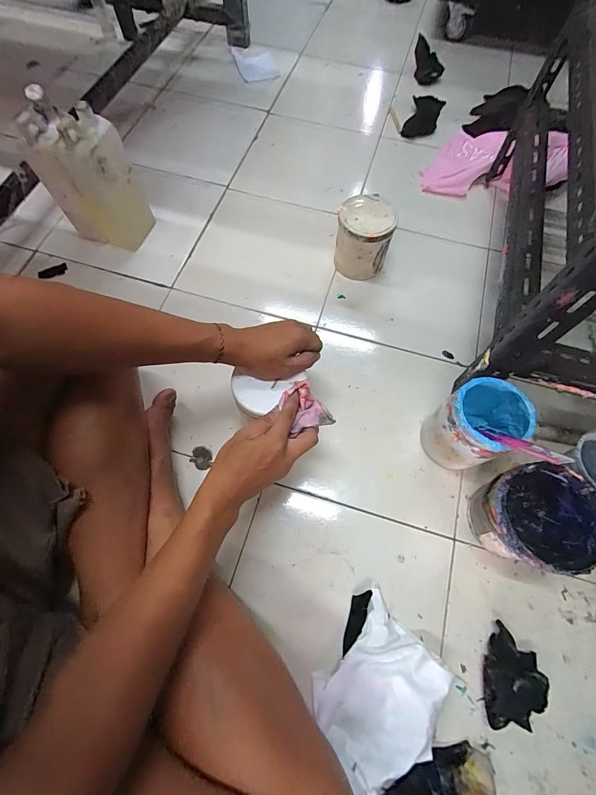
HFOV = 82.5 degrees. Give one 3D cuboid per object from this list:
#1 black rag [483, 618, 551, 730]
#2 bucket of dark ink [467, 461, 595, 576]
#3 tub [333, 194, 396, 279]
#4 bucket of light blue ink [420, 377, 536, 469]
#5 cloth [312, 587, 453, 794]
[{"bbox_3d":[0.271,0.352,0.426,0.068,0.041,0.109,18,68,7],"label":"black rag"},{"bbox_3d":[0.312,0.163,0.466,0.137,0.120,0.121,-8,68,-3],"label":"bucket of dark ink"},{"bbox_3d":[0.123,-0.304,0.657,0.100,0.121,0.095,0,67,0],"label":"tub"},{"bbox_3d":[0.254,0.045,0.503,0.102,0.141,0.093,0,67,0],"label":"bucket of light blue ink"},{"bbox_3d":[0.097,0.369,0.420,0.168,0.038,0.153,-40,73,-15],"label":"cloth"}]

